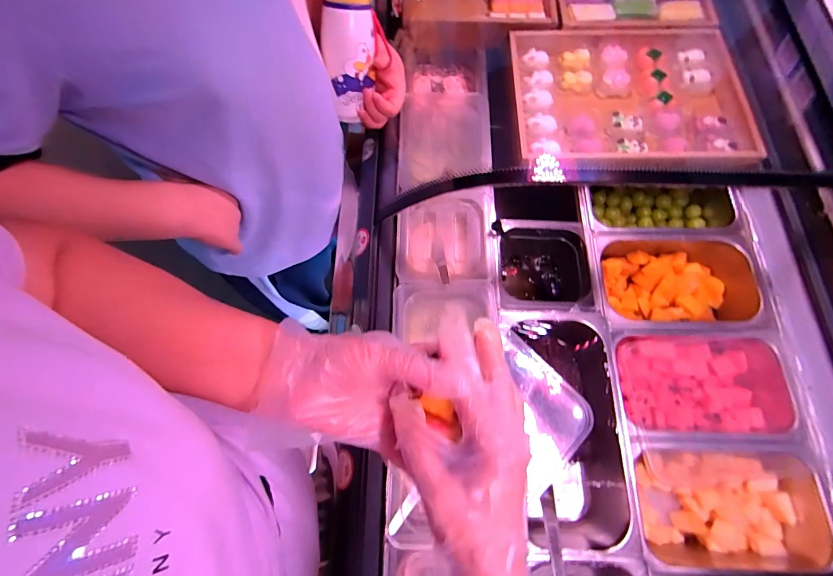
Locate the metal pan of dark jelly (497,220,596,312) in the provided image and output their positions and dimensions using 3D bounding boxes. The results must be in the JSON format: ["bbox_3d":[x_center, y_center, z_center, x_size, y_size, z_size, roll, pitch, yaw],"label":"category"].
[{"bbox_3d":[0.213,-0.023,0.668,0.164,0.100,0.162,3,70,0],"label":"metal pan of dark jelly"}]

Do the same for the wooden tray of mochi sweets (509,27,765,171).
[{"bbox_3d":[0.387,-0.346,0.700,0.414,0.053,0.320,-1,70,-1],"label":"wooden tray of mochi sweets"}]

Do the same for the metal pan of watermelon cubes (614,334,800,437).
[{"bbox_3d":[0.437,0.146,0.574,0.269,0.086,0.143,1,70,0],"label":"metal pan of watermelon cubes"}]

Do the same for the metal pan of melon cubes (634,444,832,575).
[{"bbox_3d":[0.423,0.297,0.532,0.241,0.096,0.148,1,70,0],"label":"metal pan of melon cubes"}]

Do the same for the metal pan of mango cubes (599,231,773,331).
[{"bbox_3d":[0.433,-0.006,0.641,0.262,0.088,0.165,2,70,0],"label":"metal pan of mango cubes"}]

